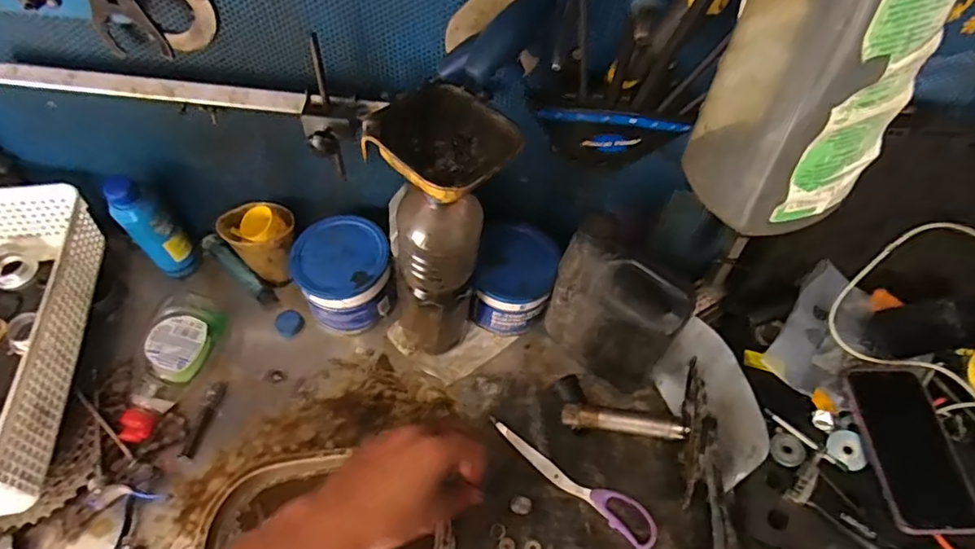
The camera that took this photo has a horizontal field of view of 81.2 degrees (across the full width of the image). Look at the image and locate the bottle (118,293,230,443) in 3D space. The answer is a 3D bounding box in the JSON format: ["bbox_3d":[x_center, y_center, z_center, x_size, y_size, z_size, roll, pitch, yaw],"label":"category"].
[{"bbox_3d":[-0.347,0.094,0.614,0.064,0.045,0.168,17,57,9],"label":"bottle"}]

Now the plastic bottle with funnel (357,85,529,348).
[{"bbox_3d":[-0.044,-0.023,0.532,0.109,0.297,0.088,31,60,17],"label":"plastic bottle with funnel"}]

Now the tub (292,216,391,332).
[{"bbox_3d":[-0.159,0.003,0.641,0.097,0.110,0.100,1,56,-2],"label":"tub"}]

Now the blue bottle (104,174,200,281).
[{"bbox_3d":[-0.376,-0.050,0.641,0.049,0.140,0.035,-38,65,-24],"label":"blue bottle"}]

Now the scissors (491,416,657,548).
[{"bbox_3d":[0.086,0.204,0.577,0.191,0.017,0.032,34,61,19],"label":"scissors"}]

